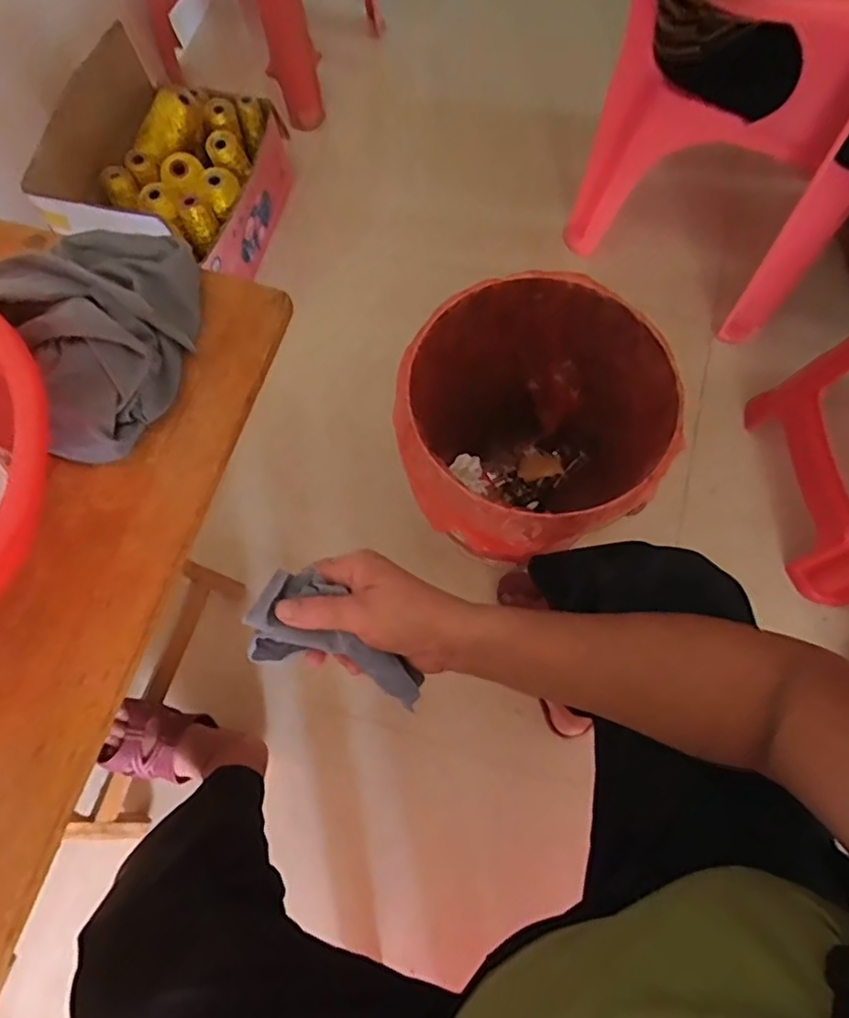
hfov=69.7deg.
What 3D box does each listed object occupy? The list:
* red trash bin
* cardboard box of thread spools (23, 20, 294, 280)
[{"bbox_3d":[0.124,-0.077,0.825,0.313,0.309,0.313,0,72,1],"label":"red trash bin"},{"bbox_3d":[-0.407,-0.535,0.995,0.246,0.250,0.357,13,72,6],"label":"cardboard box of thread spools"}]

